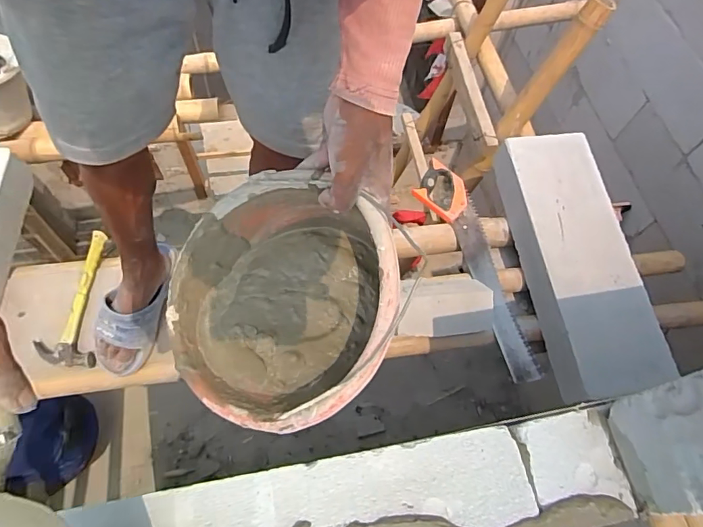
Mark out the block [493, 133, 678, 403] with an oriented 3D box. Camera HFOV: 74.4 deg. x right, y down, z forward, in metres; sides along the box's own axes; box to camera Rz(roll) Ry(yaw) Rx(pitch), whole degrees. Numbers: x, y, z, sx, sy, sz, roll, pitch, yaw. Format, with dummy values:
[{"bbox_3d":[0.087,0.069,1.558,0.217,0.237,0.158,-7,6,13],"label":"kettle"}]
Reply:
[{"bbox_3d":[0.481,-0.013,1.007,0.210,0.110,0.586,-3,64,-5],"label":"block"}]

